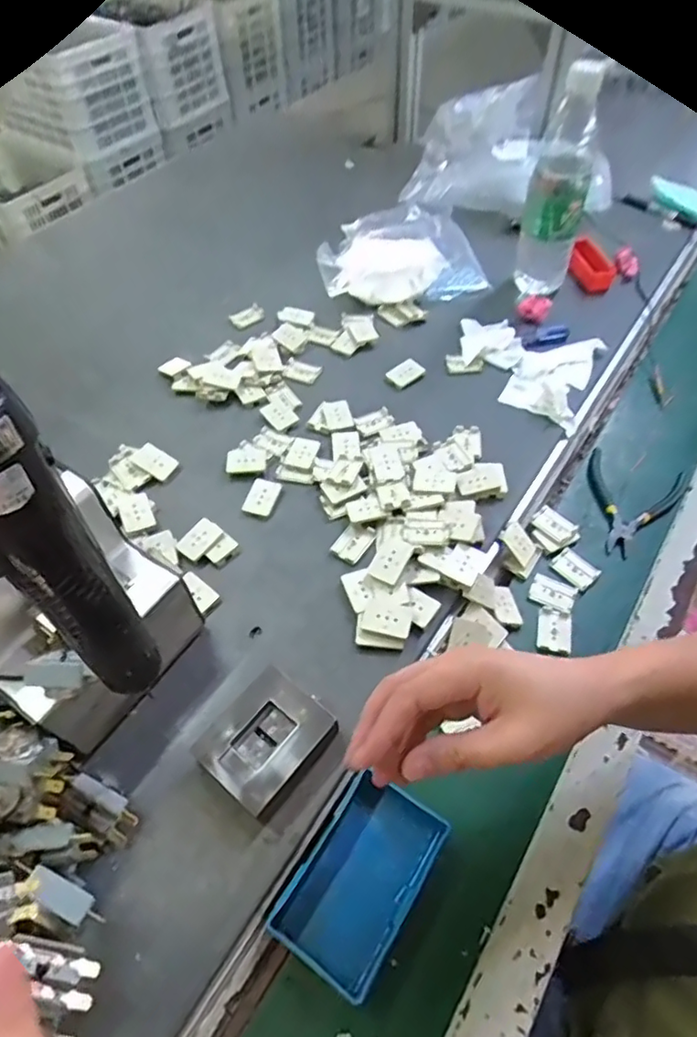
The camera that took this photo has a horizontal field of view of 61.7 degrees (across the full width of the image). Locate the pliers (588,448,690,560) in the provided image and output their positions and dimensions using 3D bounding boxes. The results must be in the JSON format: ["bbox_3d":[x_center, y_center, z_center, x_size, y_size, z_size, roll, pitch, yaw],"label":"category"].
[{"bbox_3d":[0.274,-0.025,0.593,0.121,0.009,0.094,-37,62,-24],"label":"pliers"}]

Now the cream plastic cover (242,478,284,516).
[{"bbox_3d":[-0.081,-0.022,0.550,0.028,0.006,0.040,15,55,11],"label":"cream plastic cover"}]

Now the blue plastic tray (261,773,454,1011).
[{"bbox_3d":[0.009,0.236,0.387,0.070,0.025,0.113,29,59,20],"label":"blue plastic tray"}]

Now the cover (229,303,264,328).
[{"bbox_3d":[-0.124,-0.249,0.717,0.040,0.006,0.029,-28,58,-19],"label":"cover"}]

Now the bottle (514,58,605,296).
[{"bbox_3d":[0.233,-0.363,0.643,0.070,0.237,0.069,18,57,12],"label":"bottle"}]

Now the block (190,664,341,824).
[{"bbox_3d":[-0.056,0.156,0.409,0.069,0.033,0.080,33,61,22],"label":"block"}]

